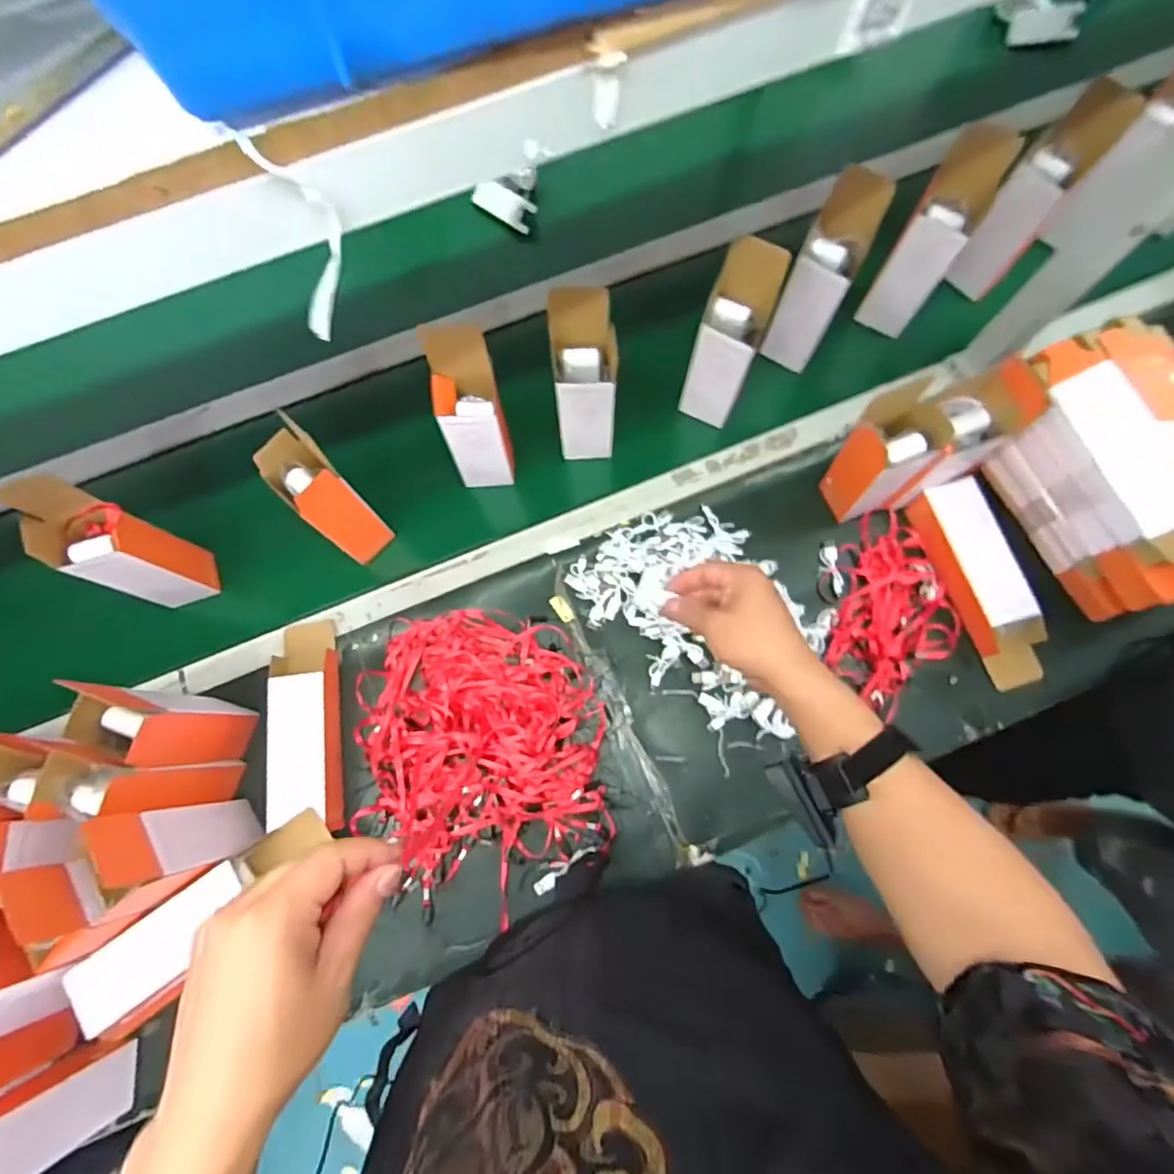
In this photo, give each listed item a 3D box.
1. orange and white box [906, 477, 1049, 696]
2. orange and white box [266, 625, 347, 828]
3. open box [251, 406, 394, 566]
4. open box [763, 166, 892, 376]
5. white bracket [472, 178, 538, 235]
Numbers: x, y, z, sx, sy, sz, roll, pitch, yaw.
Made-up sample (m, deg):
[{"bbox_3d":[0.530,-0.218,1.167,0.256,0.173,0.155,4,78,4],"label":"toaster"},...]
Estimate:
[{"bbox_3d":[0.466,-0.006,0.705,0.077,0.068,0.247,-18,74,-4],"label":"orange and white box"},{"bbox_3d":[-0.332,0.155,0.714,0.078,0.051,0.243,-7,74,-1],"label":"orange and white box"},{"bbox_3d":[-0.293,-0.095,0.699,0.069,0.196,0.080,-43,77,-10],"label":"open box"},{"bbox_3d":[0.280,-0.364,0.727,0.069,0.226,0.084,28,78,7],"label":"open box"},{"bbox_3d":[-0.123,-0.563,0.888,0.091,0.016,0.042,25,113,-11],"label":"white bracket"}]

